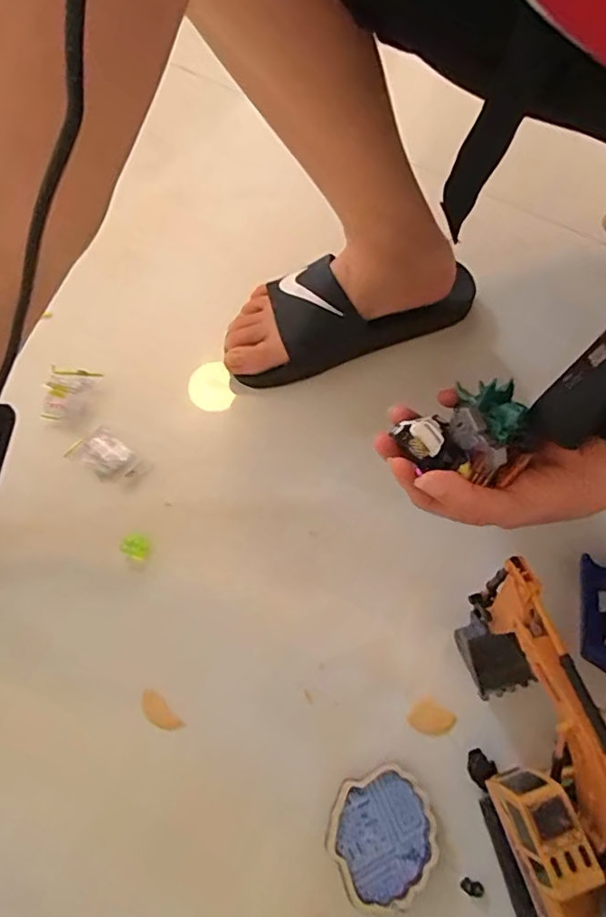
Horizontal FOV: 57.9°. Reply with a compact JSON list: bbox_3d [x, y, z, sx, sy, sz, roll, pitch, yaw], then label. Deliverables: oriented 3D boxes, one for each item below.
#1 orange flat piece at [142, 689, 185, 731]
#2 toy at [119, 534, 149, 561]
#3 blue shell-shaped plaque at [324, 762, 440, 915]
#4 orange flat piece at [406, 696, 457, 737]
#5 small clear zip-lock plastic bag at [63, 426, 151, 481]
[{"bbox_3d":[-0.103,0.182,0.392,0.037,0.004,0.015,42,73,17],"label":"orange flat piece"},{"bbox_3d":[-0.133,0.071,0.440,0.018,0.017,0.018,0,66,1],"label":"toy"},{"bbox_3d":[0.053,0.243,0.352,0.069,0.015,0.071,0,66,1],"label":"blue shell-shaped plaque"},{"bbox_3d":[0.091,0.184,0.387,0.028,0.004,0.024,35,71,15],"label":"orange flat piece"},{"bbox_3d":[-0.167,-0.002,0.473,0.064,0.014,0.038,28,69,13],"label":"small clear zip-lock plastic bag"}]

